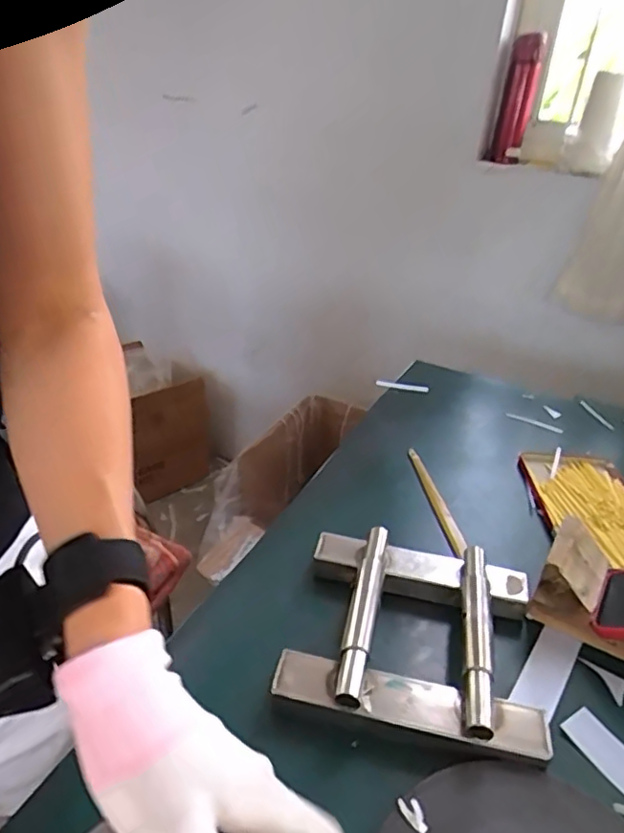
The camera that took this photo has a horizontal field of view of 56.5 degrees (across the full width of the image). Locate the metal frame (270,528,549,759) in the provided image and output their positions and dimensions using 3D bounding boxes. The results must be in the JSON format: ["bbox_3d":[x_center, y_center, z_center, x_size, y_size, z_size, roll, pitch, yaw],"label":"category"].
[{"bbox_3d":[0.086,0.172,0.485,0.198,0.037,0.180,11,31,8],"label":"metal frame"}]

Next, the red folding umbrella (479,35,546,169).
[{"bbox_3d":[0.366,-0.569,1.053,0.061,0.205,0.050,16,32,14],"label":"red folding umbrella"}]

